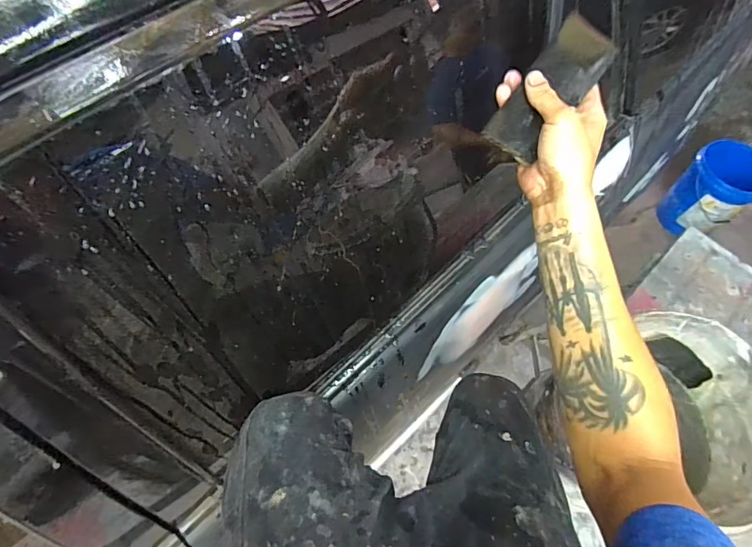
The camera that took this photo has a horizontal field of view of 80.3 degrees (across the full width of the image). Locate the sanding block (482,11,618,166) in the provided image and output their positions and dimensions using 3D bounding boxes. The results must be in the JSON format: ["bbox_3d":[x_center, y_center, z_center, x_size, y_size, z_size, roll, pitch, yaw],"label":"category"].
[{"bbox_3d":[0.164,-0.173,0.420,0.051,0.022,0.141,40,92,17],"label":"sanding block"}]

